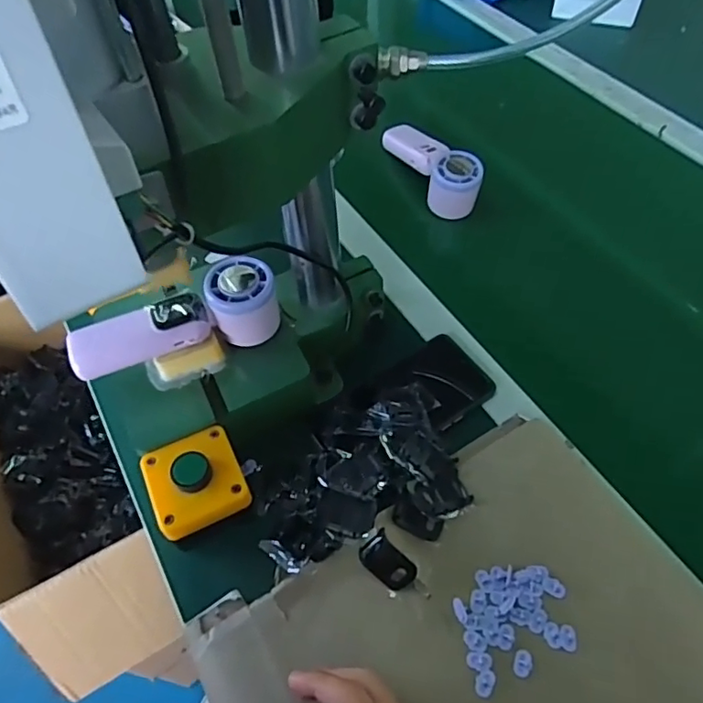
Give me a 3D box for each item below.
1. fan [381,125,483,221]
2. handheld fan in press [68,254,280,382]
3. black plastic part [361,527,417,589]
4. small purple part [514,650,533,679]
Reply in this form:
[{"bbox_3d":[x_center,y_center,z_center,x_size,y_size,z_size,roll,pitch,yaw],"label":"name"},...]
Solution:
[{"bbox_3d":[0.092,-0.227,0.663,0.052,0.051,0.159,-21,57,-11],"label":"fan"},{"bbox_3d":[-0.140,-0.023,0.455,0.161,0.054,0.044,-21,56,-10],"label":"handheld fan in press"},{"bbox_3d":[0.027,0.154,0.413,0.043,0.009,0.029,40,101,10],"label":"black plastic part"},{"bbox_3d":[0.117,0.211,0.381,0.012,0.004,0.017,19,58,15],"label":"small purple part"}]

